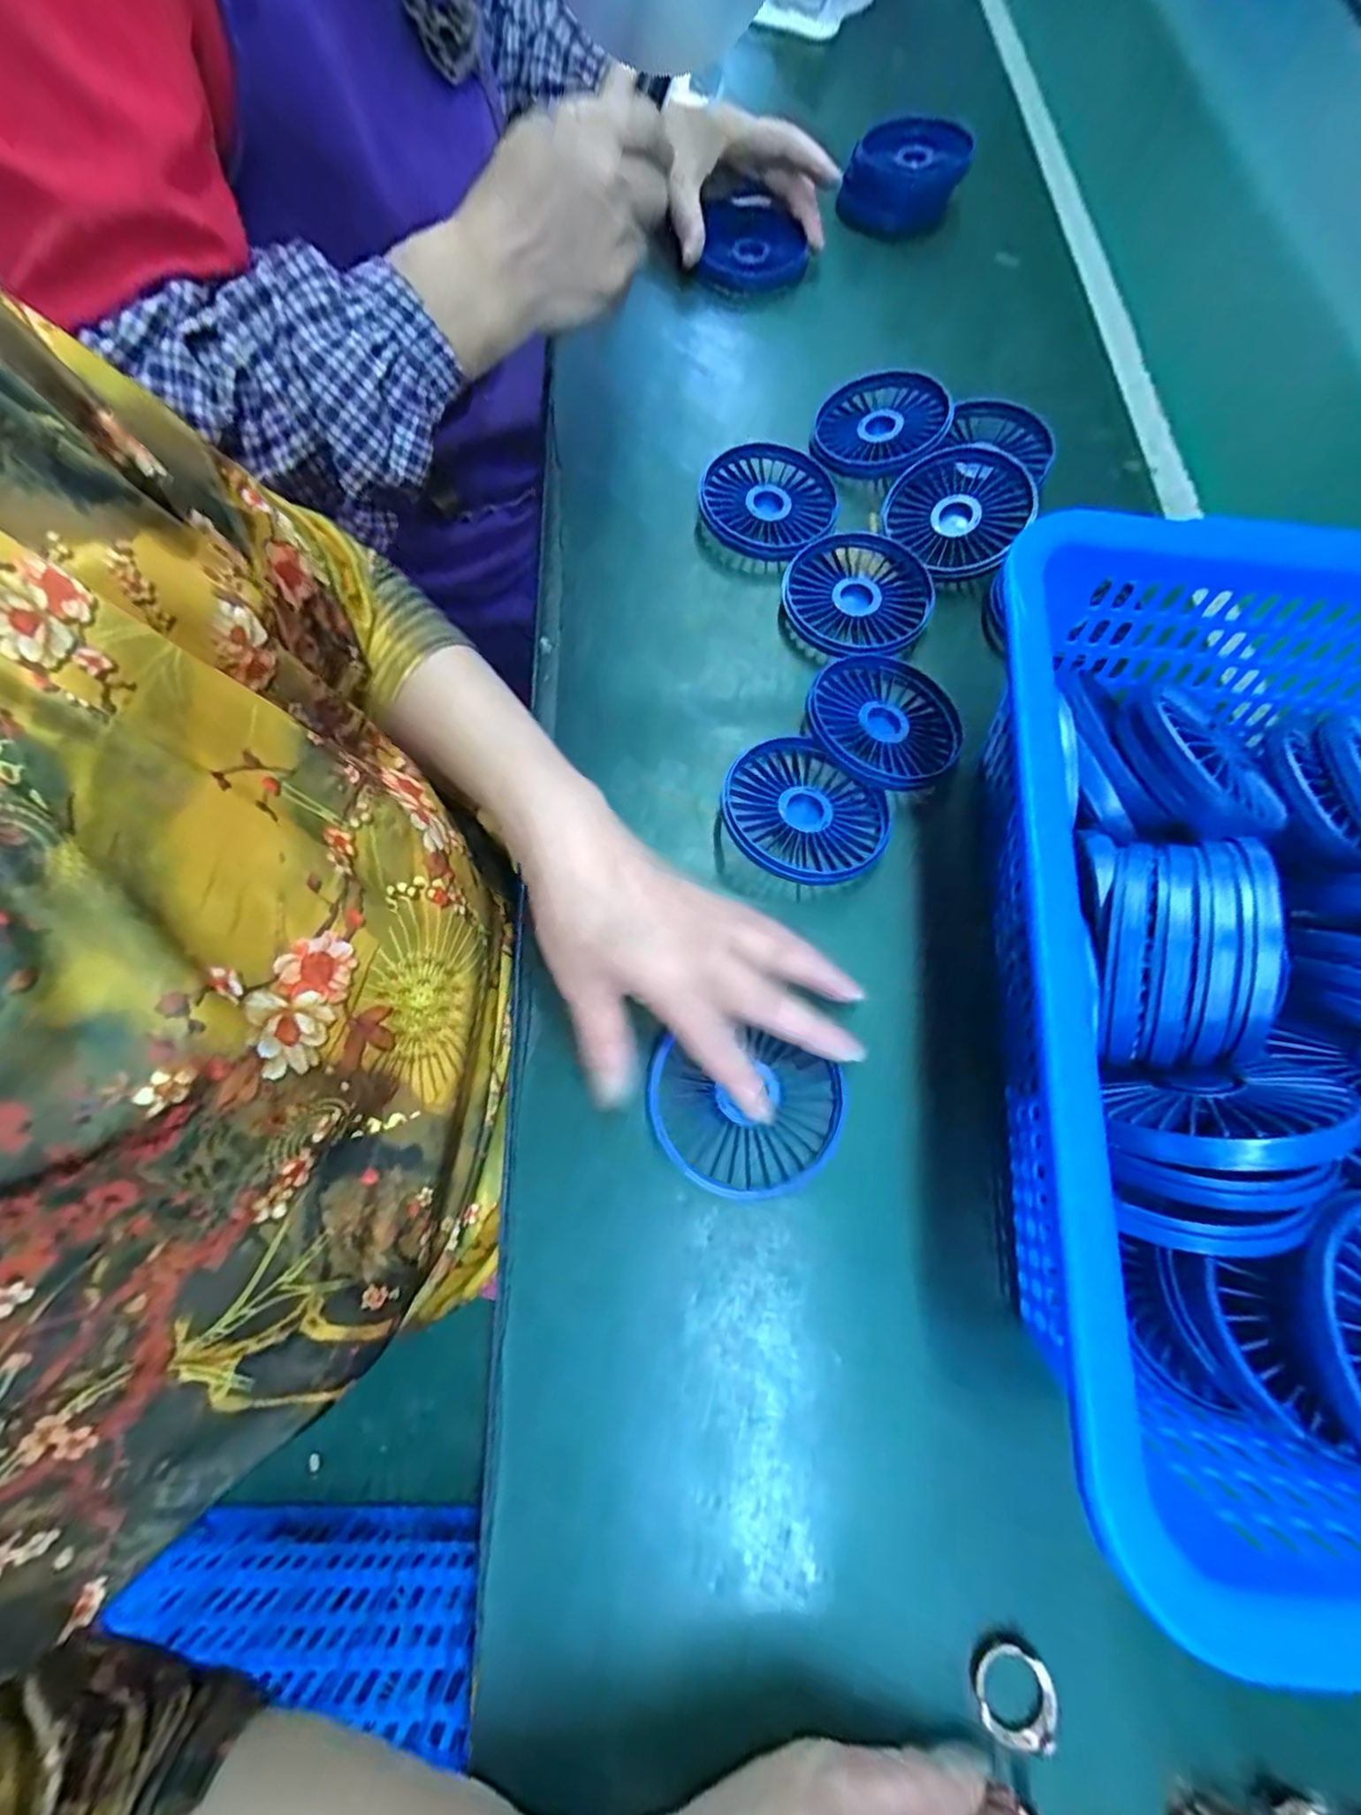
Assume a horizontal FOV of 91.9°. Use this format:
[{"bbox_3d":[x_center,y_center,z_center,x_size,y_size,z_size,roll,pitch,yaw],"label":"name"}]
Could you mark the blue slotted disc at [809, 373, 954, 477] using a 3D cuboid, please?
[{"bbox_3d":[0.132,-0.322,0.437,0.086,0.017,0.085,14,76,20],"label":"blue slotted disc"}]

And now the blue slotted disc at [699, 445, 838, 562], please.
[{"bbox_3d":[0.056,-0.259,0.420,0.083,0.021,0.086,0,72,-1],"label":"blue slotted disc"}]

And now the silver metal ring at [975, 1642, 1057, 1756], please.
[{"bbox_3d":[0.119,0.281,0.235,0.027,0.007,0.026,0,72,-1],"label":"silver metal ring"}]

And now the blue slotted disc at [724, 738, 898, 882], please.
[{"bbox_3d":[0.064,-0.050,0.345,0.086,0.020,0.080,0,72,-1],"label":"blue slotted disc"}]

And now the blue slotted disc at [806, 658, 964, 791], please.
[{"bbox_3d":[0.116,-0.105,0.366,0.080,0.012,0.083,0,72,-1],"label":"blue slotted disc"}]

